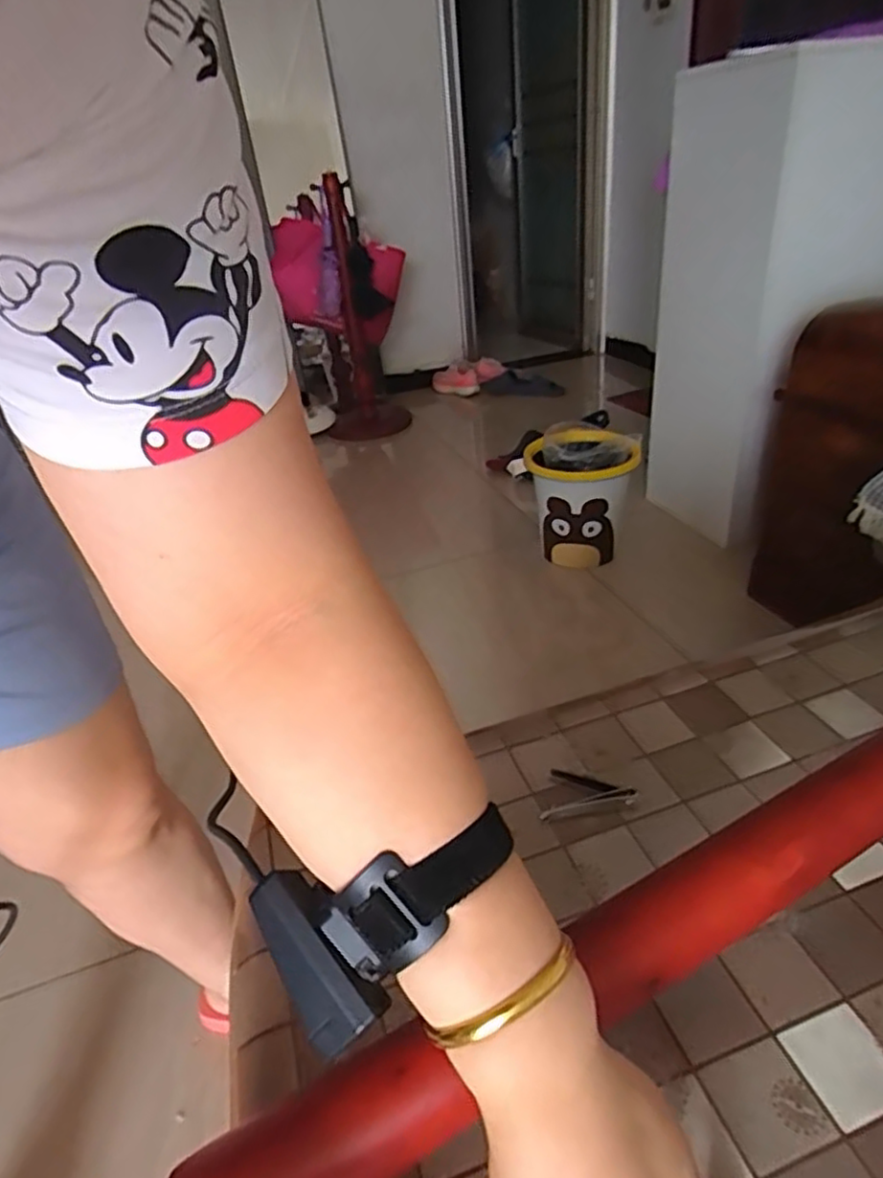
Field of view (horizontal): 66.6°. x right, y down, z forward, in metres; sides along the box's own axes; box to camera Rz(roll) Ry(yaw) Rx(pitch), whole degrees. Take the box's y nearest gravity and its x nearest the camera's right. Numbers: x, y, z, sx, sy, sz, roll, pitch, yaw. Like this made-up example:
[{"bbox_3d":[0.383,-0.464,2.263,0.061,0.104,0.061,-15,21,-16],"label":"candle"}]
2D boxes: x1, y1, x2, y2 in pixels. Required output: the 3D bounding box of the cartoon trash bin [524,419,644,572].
[{"bbox_3d":[0.346,-0.225,1.666,0.261,0.280,0.237,4,34,18],"label":"cartoon trash bin"}]

